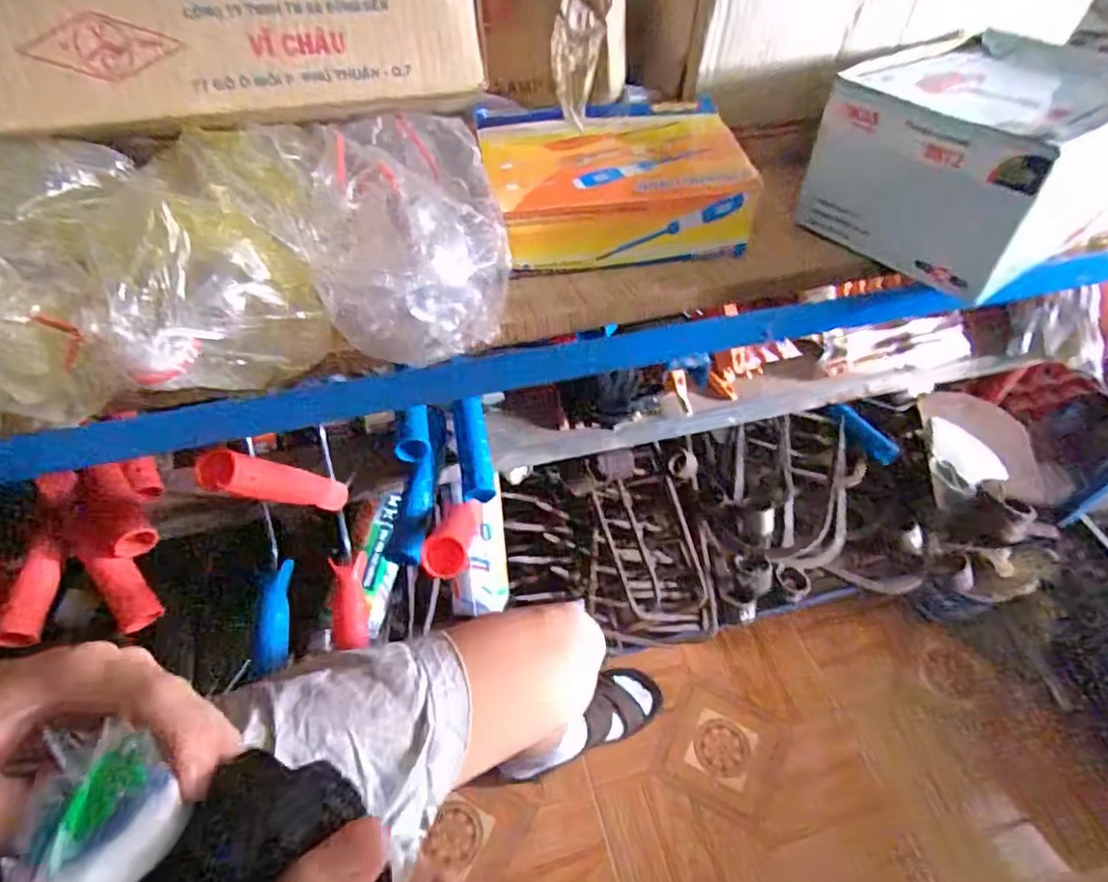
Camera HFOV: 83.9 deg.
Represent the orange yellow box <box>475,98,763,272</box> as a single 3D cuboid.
[{"bbox_3d":[0.040,-0.189,0.452,0.177,0.062,0.132,-11,52,-10],"label":"orange yellow box"}]

